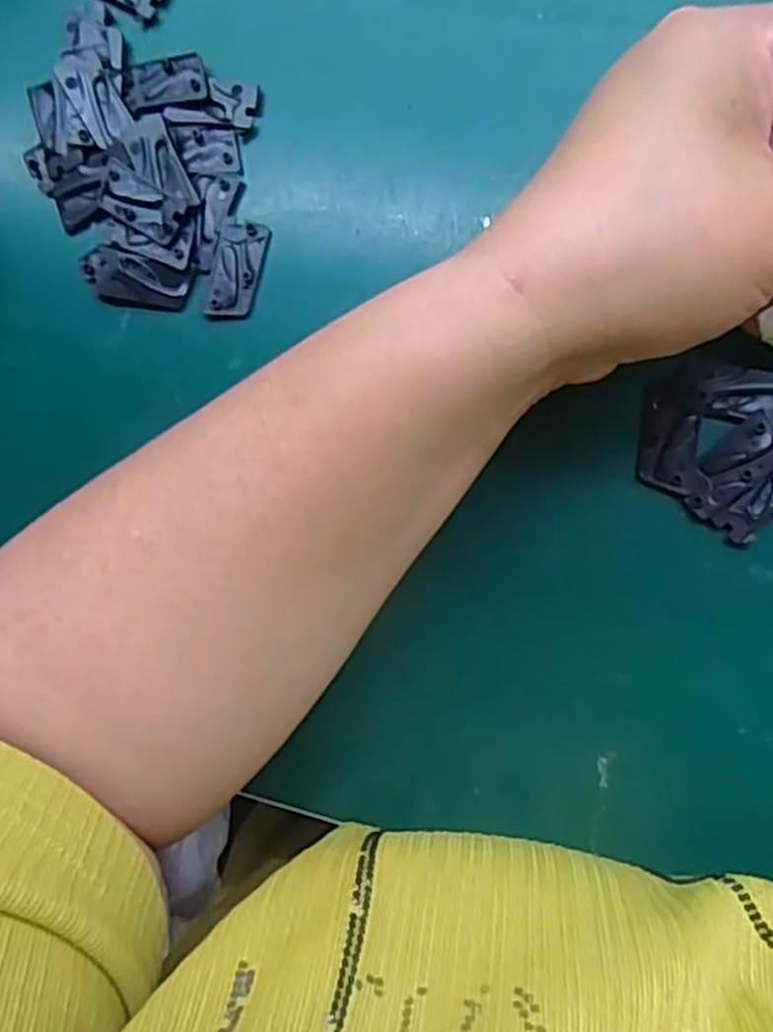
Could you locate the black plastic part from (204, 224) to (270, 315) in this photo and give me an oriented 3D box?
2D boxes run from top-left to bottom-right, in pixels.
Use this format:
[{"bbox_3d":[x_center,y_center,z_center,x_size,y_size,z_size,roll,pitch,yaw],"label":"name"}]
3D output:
[{"bbox_3d":[-0.053,-0.086,0.275,0.017,0.004,0.033,14,93,9],"label":"black plastic part"}]

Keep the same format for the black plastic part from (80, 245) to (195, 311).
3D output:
[{"bbox_3d":[-0.091,-0.084,0.280,0.043,0.004,0.018,19,93,9],"label":"black plastic part"}]

